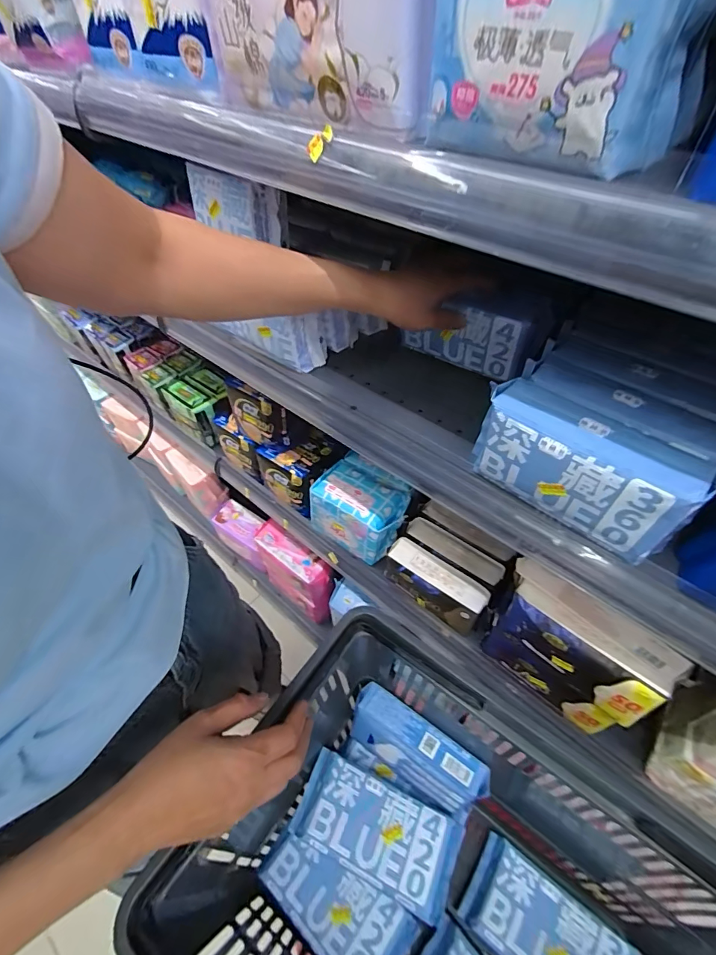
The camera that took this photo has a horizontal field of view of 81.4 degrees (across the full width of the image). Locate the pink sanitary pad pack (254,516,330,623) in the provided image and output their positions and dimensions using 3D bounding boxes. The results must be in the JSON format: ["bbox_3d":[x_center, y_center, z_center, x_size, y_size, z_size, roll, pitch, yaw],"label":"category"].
[{"bbox_3d":[-0.139,0.219,0.946,0.207,0.169,0.066,33,58,24],"label":"pink sanitary pad pack"}]

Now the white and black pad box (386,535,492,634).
[{"bbox_3d":[0.113,0.160,0.620,0.150,0.075,0.051,31,57,23],"label":"white and black pad box"}]

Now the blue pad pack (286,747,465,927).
[{"bbox_3d":[0.021,0.397,0.470,0.178,0.046,0.086,20,53,16],"label":"blue pad pack"}]

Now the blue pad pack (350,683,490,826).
[{"bbox_3d":[0.068,0.332,0.502,0.163,0.087,0.060,30,57,22],"label":"blue pad pack"}]

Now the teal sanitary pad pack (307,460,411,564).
[{"bbox_3d":[0.002,0.055,0.697,0.141,0.104,0.098,29,56,22],"label":"teal sanitary pad pack"}]

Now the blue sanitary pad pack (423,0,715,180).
[{"bbox_3d":[0.100,-0.216,0.205,0.055,0.091,0.121,-38,60,-27],"label":"blue sanitary pad pack"}]

